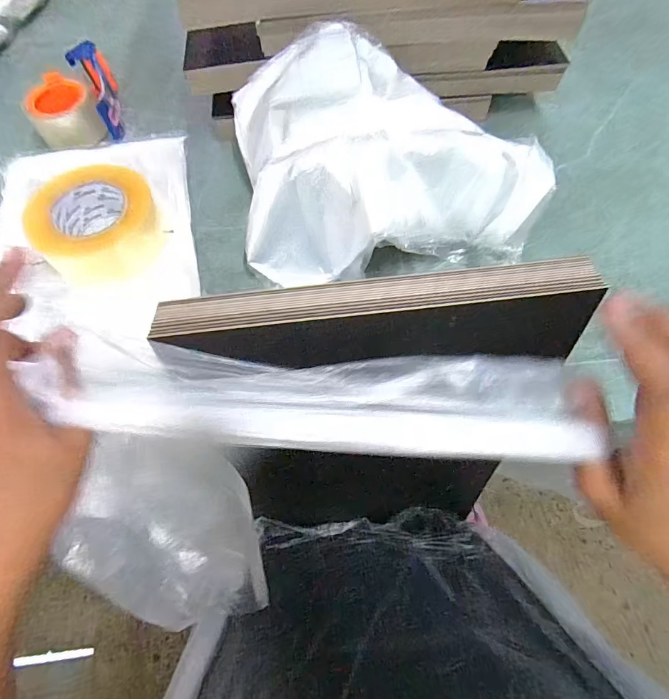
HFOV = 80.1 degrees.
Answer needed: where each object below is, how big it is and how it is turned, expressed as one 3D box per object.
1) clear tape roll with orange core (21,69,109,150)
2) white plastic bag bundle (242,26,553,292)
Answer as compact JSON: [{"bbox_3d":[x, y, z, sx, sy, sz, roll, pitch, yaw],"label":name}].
[{"bbox_3d":[-0.362,-0.313,0.535,0.080,0.061,0.077,0,66,0],"label":"clear tape roll with orange core"},{"bbox_3d":[0.047,-0.213,0.443,0.305,0.130,0.260,-8,66,-4],"label":"white plastic bag bundle"}]

